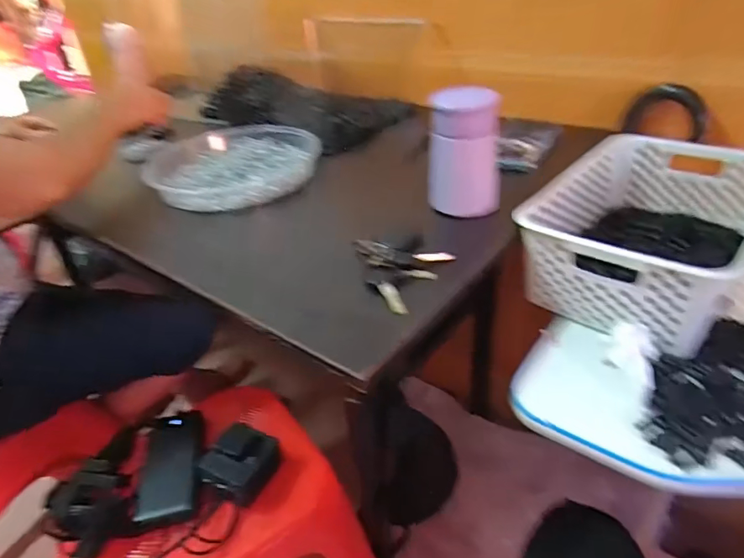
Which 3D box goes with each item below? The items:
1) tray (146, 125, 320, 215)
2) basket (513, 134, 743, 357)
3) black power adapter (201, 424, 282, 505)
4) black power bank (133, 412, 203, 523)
[{"bbox_3d":[-0.179,-0.158,0.681,0.237,0.037,0.178,-25,39,-26],"label":"tray"},{"bbox_3d":[0.328,-0.062,0.586,0.310,0.104,0.208,-32,42,-32],"label":"basket"},{"bbox_3d":[-0.159,0.219,0.592,0.071,0.051,0.076,11,38,23],"label":"black power adapter"},{"bbox_3d":[-0.255,0.233,0.628,0.074,0.023,0.142,-13,35,-9],"label":"black power bank"}]

